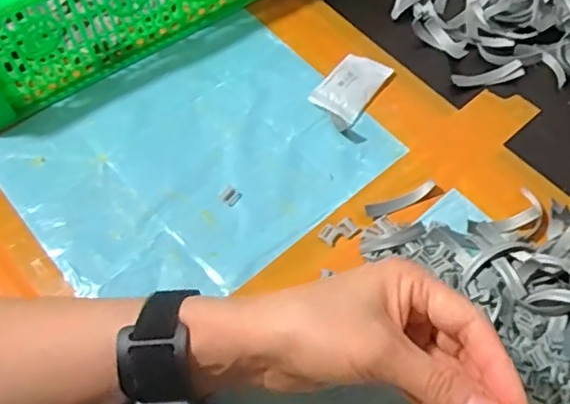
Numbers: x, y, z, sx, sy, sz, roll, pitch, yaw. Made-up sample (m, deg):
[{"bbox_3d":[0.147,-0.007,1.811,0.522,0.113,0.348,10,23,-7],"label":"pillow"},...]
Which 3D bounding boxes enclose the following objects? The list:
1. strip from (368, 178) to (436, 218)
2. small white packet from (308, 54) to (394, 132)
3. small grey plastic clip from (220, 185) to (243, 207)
[{"bbox_3d":[0.080,-0.002,0.420,0.050,0.008,0.009,-18,58,-9],"label":"strip"},{"bbox_3d":[0.049,-0.088,0.473,0.040,0.011,0.075,26,62,18],"label":"small white packet"},{"bbox_3d":[-0.038,-0.005,0.428,0.014,0.004,0.013,38,66,23],"label":"small grey plastic clip"}]

